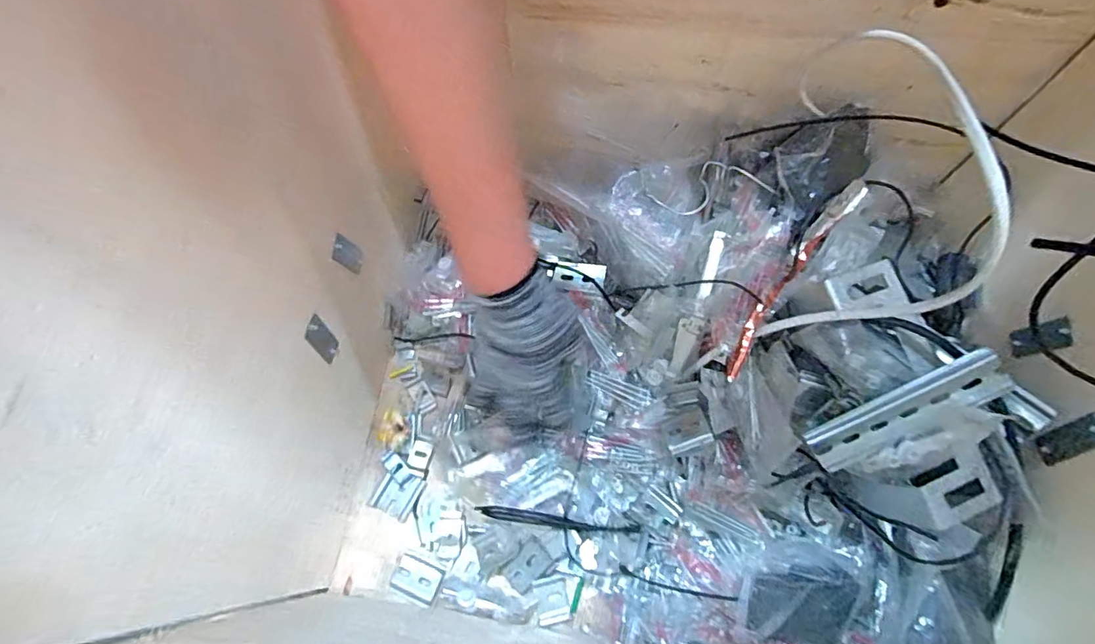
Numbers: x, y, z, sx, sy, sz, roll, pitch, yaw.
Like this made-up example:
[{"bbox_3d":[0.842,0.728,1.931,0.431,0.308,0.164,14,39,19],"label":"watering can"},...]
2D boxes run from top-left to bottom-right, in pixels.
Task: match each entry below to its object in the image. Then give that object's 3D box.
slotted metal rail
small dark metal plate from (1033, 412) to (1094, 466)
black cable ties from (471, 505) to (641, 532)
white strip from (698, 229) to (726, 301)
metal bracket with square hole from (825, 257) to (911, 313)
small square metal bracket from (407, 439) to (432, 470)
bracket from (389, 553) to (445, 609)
[{"bbox_3d":[0.245,0.063,0.348,0.125,0.010,0.036,-34,97,22],"label":"slotted metal rail"},{"bbox_3d":[0.346,0.079,0.332,0.004,0.046,0.021,11,57,3],"label":"small dark metal plate"},{"bbox_3d":[0.009,0.171,0.429,0.137,0.013,0.010,7,68,2],"label":"black cable ties"},{"bbox_3d":[0.138,-0.047,0.420,0.010,0.004,0.057,17,102,24],"label":"white strip"},{"bbox_3d":[0.230,-0.024,0.361,0.051,0.011,0.035,-13,69,-7],"label":"metal bracket with square hole"},{"bbox_3d":[-0.120,0.124,0.470,0.019,0.004,0.025,14,68,5],"label":"small square metal bracket"},{"bbox_3d":[-0.113,0.222,0.429,0.042,0.006,0.030,19,69,7],"label":"bracket"}]

